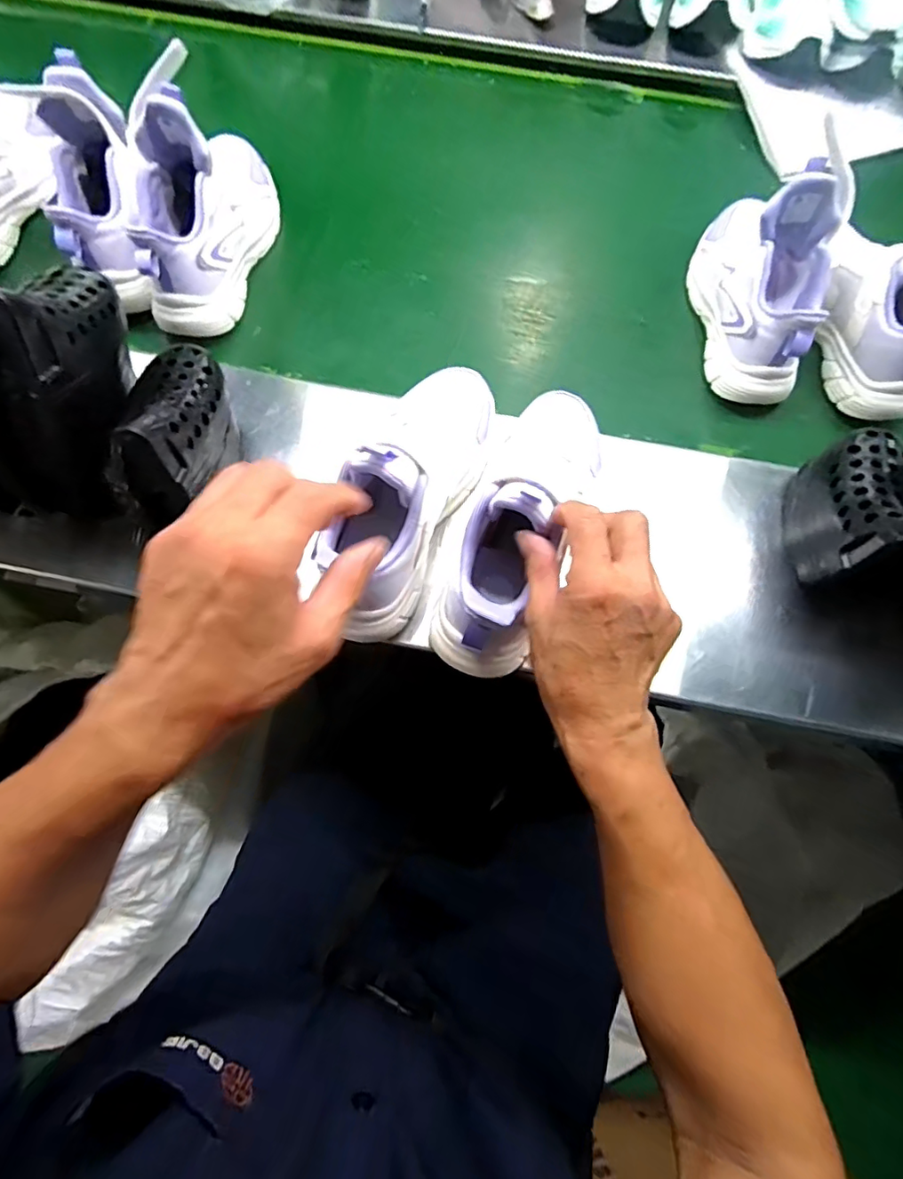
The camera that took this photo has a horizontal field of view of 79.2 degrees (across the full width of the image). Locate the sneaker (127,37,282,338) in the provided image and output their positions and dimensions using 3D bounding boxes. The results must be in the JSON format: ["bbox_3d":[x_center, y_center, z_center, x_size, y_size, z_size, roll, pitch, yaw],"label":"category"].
[{"bbox_3d":[-0.248,-0.387,0.533,0.099,0.149,0.231,3,71,0],"label":"sneaker"}]

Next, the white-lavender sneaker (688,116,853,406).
[{"bbox_3d":[0.309,-0.302,0.527,0.097,0.130,0.217,8,71,1],"label":"white-lavender sneaker"}]

